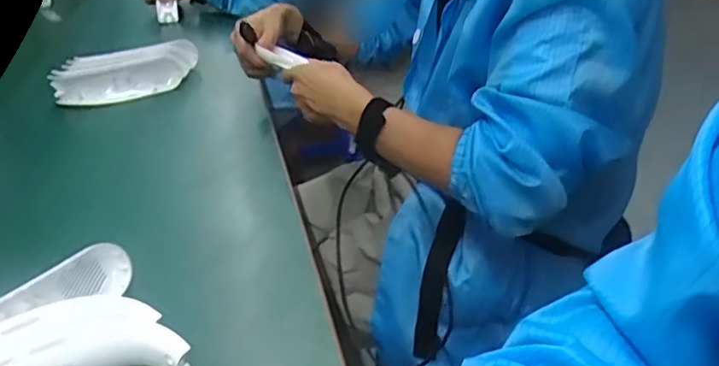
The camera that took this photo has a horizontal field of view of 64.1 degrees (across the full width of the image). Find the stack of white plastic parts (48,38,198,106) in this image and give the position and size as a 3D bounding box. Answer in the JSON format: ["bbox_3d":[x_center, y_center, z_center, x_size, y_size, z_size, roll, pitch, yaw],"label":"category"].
[{"bbox_3d":[-0.378,-0.182,0.927,0.215,0.061,0.103,-10,35,-5],"label":"stack of white plastic parts"}]

